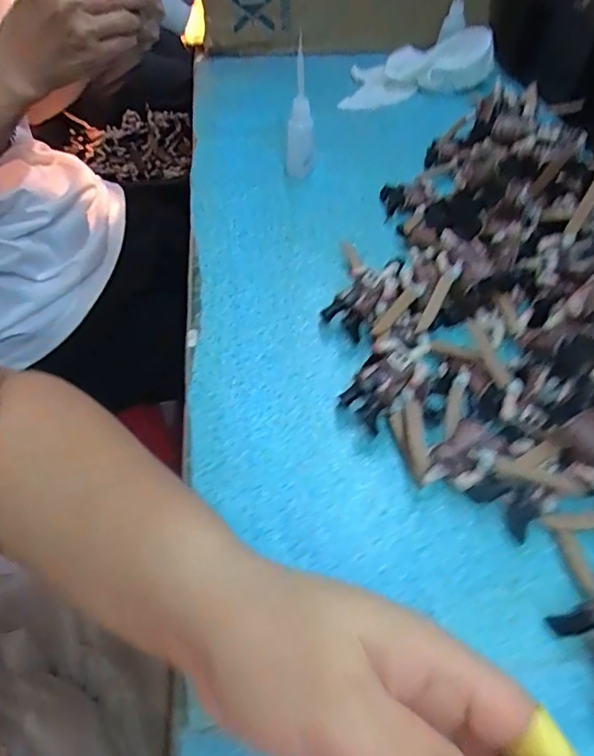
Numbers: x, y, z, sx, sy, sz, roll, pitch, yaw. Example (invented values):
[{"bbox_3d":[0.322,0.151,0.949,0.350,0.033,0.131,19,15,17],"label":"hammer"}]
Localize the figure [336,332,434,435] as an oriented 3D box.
[{"bbox_3d":[0.058,0.002,0.320,0.061,0.036,0.033,-37,61,-23],"label":"figure"}]

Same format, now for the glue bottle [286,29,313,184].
[{"bbox_3d":[0.002,-0.235,0.465,0.025,0.109,0.022,3,53,4],"label":"glue bottle"}]

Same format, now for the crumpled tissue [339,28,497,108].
[{"bbox_3d":[0.136,-0.348,0.593,0.171,0.048,0.066,-14,53,6],"label":"crumpled tissue"}]

